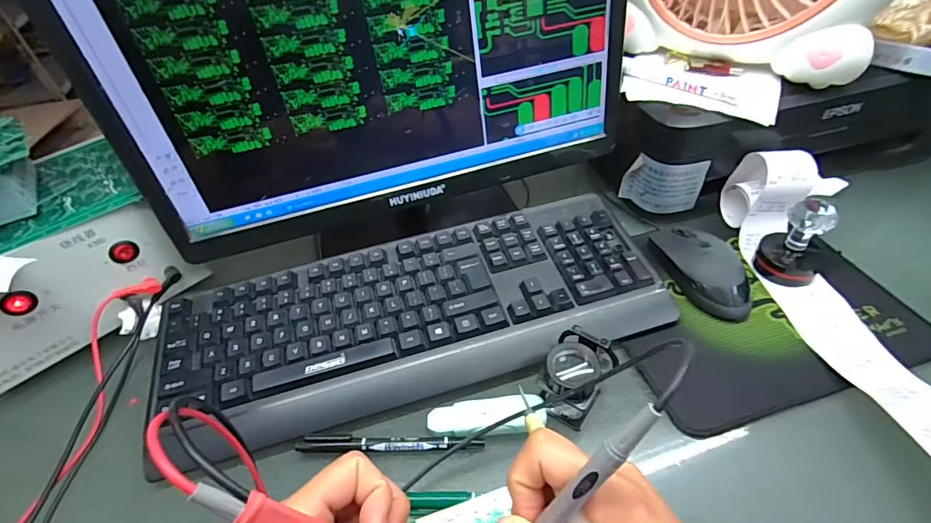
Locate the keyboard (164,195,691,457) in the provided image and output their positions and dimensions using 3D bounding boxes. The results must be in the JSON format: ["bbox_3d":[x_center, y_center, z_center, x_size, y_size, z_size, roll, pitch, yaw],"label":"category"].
[{"bbox_3d":[-0.041,0.045,0.406,0.433,0.042,0.158,-15,46,-10],"label":"keyboard"}]

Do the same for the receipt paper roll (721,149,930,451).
[{"bbox_3d":[0.320,0.039,0.349,0.085,0.073,0.363,-3,45,3],"label":"receipt paper roll"}]

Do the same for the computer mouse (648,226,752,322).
[{"bbox_3d":[0.222,0.004,0.421,0.058,0.035,0.109,-10,45,-4],"label":"computer mouse"}]

